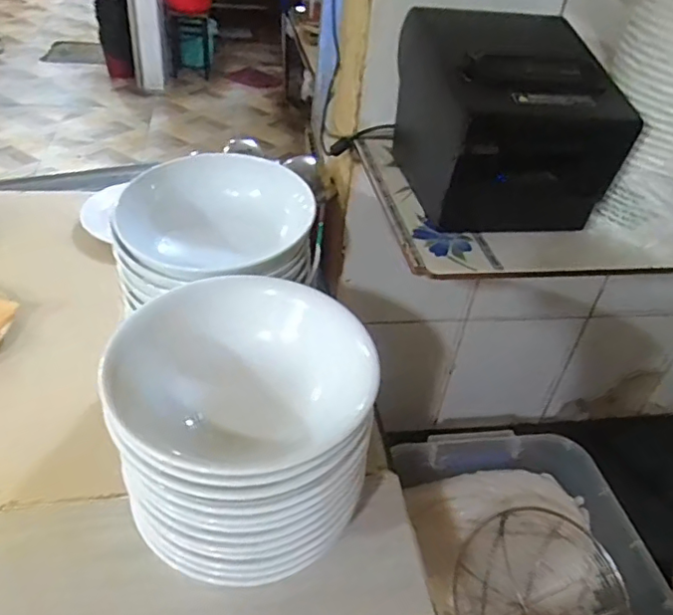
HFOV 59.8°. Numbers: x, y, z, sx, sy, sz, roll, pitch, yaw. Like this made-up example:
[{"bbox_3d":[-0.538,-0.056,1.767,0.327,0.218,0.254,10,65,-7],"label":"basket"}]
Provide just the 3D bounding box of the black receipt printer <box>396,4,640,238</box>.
[{"bbox_3d":[0.148,-0.174,0.533,0.158,0.136,0.186,-4,40,-12],"label":"black receipt printer"}]

